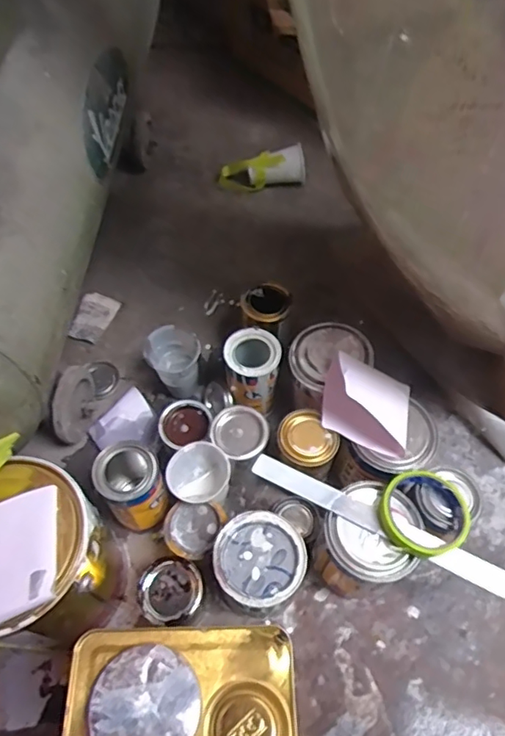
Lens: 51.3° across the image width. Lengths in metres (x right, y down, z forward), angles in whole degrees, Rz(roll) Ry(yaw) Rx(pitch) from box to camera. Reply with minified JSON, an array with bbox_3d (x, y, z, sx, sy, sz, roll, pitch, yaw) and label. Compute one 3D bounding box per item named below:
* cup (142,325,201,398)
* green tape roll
[{"bbox_3d":[-0.113,-0.002,0.777,0.073,0.109,0.075,0,59,0],"label":"cup"},{"bbox_3d":[0.184,0.156,0.569,0.093,0.024,0.092,0,59,0],"label":"green tape roll"}]

